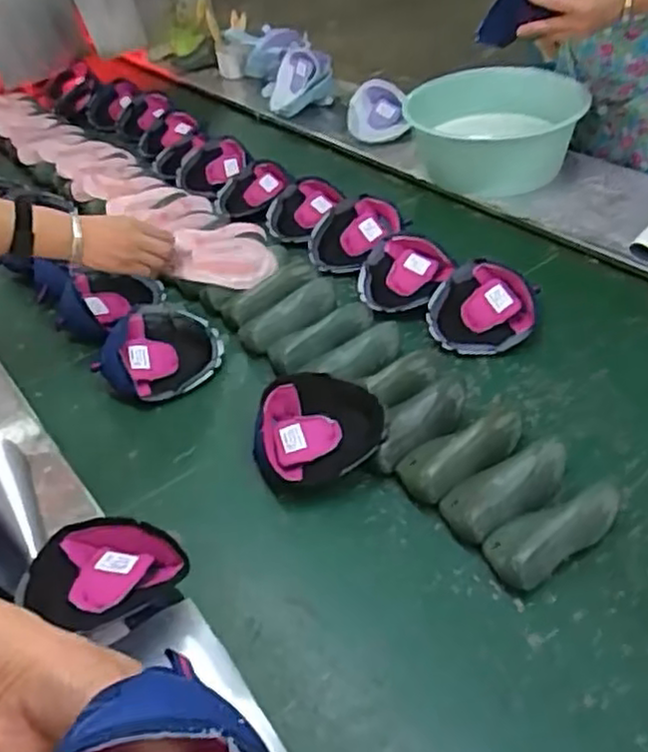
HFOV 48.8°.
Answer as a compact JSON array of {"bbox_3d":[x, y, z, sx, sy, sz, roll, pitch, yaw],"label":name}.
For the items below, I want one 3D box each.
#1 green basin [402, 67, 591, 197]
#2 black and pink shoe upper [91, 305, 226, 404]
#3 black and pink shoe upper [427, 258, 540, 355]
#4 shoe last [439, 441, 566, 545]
[{"bbox_3d":[0.303,-0.459,1.316,0.308,0.128,0.308,-4,39,3],"label":"green basin"},{"bbox_3d":[-0.230,-0.032,0.977,0.171,0.056,0.138,1,40,10],"label":"black and pink shoe upper"},{"bbox_3d":[0.217,-0.088,0.978,0.143,0.071,0.130,10,42,20],"label":"black and pink shoe upper"},{"bbox_3d":[0.191,0.118,0.753,0.141,0.054,0.074,-22,42,-17],"label":"shoe last"}]

